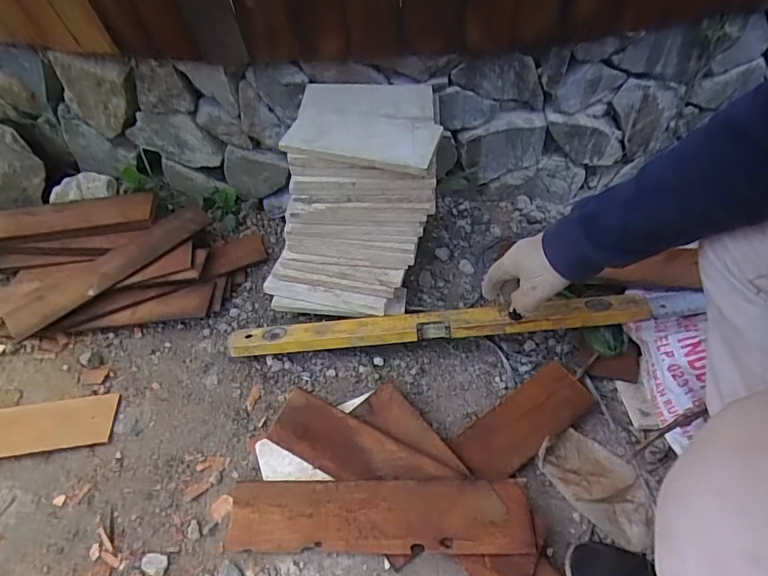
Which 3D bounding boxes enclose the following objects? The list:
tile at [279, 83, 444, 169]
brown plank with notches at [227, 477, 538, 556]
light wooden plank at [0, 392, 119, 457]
[{"bbox_3d":[-0.026,-0.245,0.706,0.213,0.019,0.218,4,48,9],"label":"tile"},{"bbox_3d":[-0.010,0.266,0.576,0.347,0.009,0.079,-4,62,8],"label":"brown plank with notches"},{"bbox_3d":[-0.567,0.209,0.703,0.350,0.020,0.077,-7,45,-4],"label":"light wooden plank"}]

